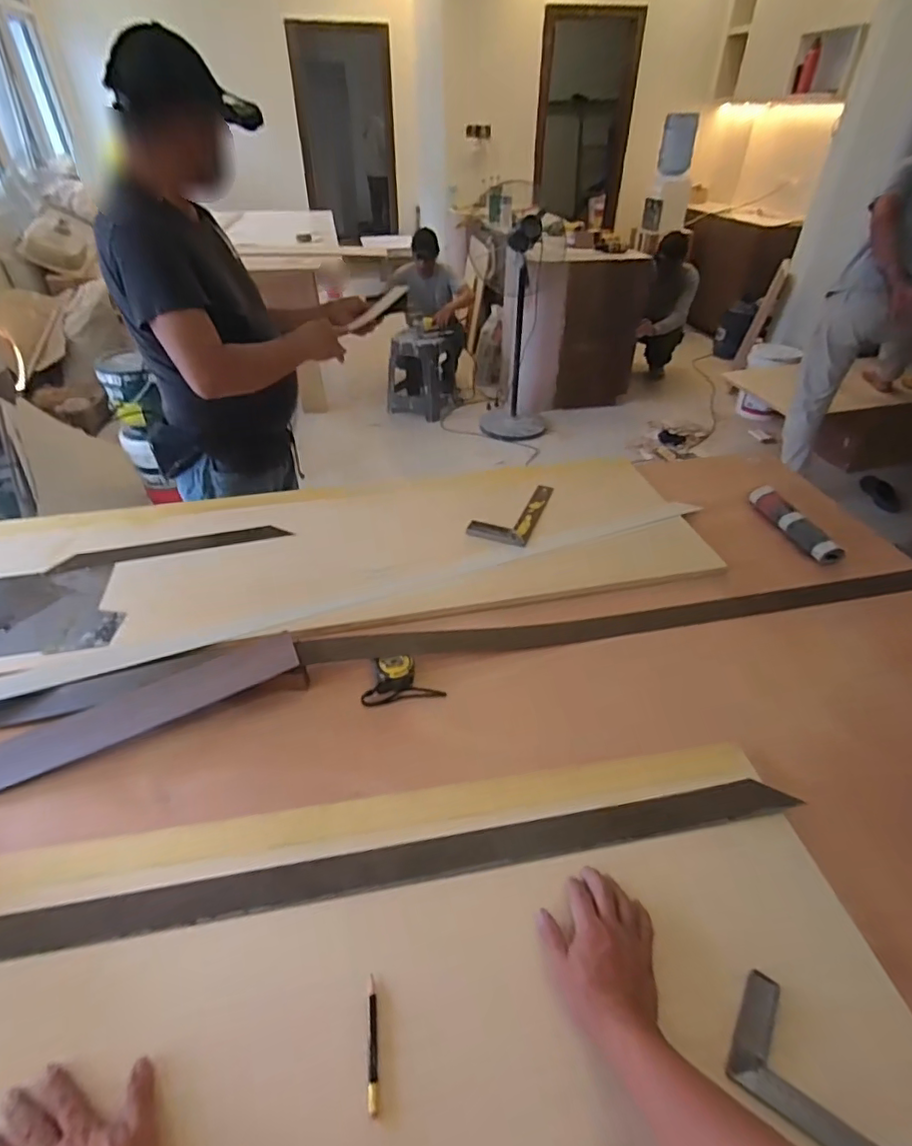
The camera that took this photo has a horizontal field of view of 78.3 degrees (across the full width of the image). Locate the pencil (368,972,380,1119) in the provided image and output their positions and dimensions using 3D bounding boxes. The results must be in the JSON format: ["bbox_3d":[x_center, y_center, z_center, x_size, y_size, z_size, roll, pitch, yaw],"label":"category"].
[{"bbox_3d":[-0.078,0.443,0.530,0.010,0.005,0.104,-5,40,-5],"label":"pencil"}]

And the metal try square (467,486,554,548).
[{"bbox_3d":[0.126,-0.142,1.242,0.125,0.023,0.265,13,42,16],"label":"metal try square"}]

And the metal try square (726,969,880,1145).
[{"bbox_3d":[0.352,0.467,0.496,0.195,0.012,0.093,25,46,27],"label":"metal try square"}]

